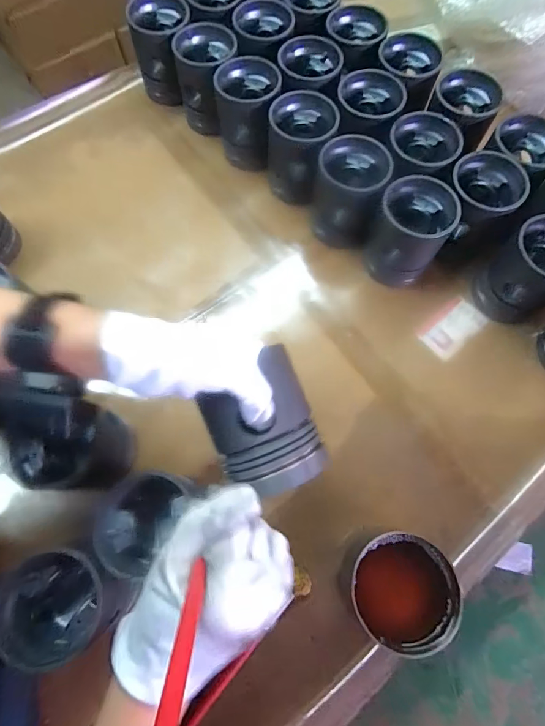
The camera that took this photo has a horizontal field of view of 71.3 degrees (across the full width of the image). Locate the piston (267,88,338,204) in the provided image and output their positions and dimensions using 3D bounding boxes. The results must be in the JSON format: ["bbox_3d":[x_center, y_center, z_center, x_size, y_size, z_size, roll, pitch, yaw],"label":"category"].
[{"bbox_3d":[0.039,-0.304,0.546,0.091,0.107,0.094,0,71,-1],"label":"piston"}]

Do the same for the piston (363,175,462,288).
[{"bbox_3d":[0.178,-0.168,0.500,0.085,0.101,0.099,32,73,9],"label":"piston"}]

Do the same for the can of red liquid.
[{"bbox_3d":[0.128,0.223,0.379,0.082,0.077,0.102,10,71,2],"label":"can of red liquid"}]

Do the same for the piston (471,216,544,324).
[{"bbox_3d":[0.326,-0.111,0.483,0.093,0.109,0.087,0,71,-1],"label":"piston"}]

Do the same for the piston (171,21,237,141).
[{"bbox_3d":[-0.099,-0.432,0.593,0.092,0.109,0.103,-9,71,-4],"label":"piston"}]

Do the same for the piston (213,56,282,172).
[{"bbox_3d":[-0.037,-0.367,0.567,0.089,0.106,0.098,1,71,-1],"label":"piston"}]

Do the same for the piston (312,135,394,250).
[{"bbox_3d":[0.101,-0.229,0.521,0.088,0.103,0.096,0,71,-1],"label":"piston"}]

